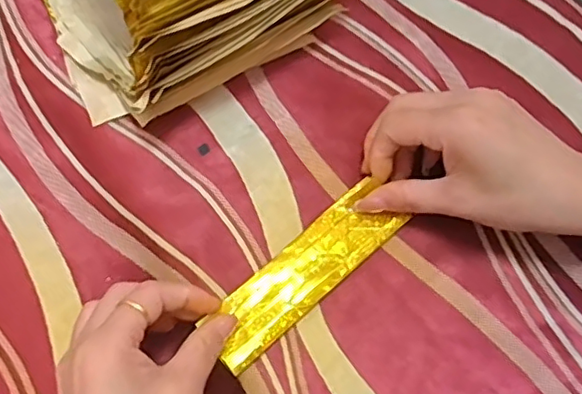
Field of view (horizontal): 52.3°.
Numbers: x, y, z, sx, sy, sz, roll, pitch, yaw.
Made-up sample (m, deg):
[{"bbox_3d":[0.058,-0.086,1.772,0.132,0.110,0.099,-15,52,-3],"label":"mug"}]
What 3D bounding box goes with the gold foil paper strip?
[{"bbox_3d":[0.007,0.040,0.324,0.121,0.007,0.036,-39,68,-16],"label":"gold foil paper strip"}]

